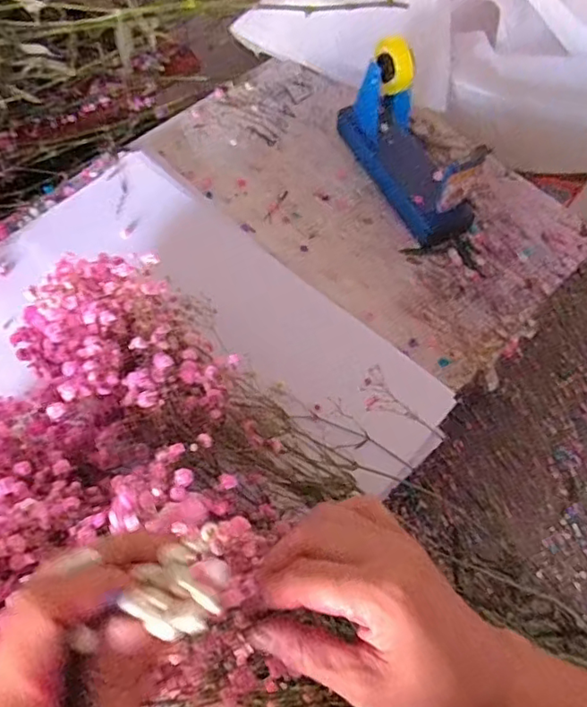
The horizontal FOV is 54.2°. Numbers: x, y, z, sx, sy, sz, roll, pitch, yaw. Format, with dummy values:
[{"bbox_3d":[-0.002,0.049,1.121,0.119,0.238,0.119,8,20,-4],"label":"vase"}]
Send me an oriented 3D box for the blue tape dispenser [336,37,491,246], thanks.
[{"bbox_3d":[0.118,-0.230,0.619,0.064,0.129,0.211,-30,67,-16],"label":"blue tape dispenser"}]

